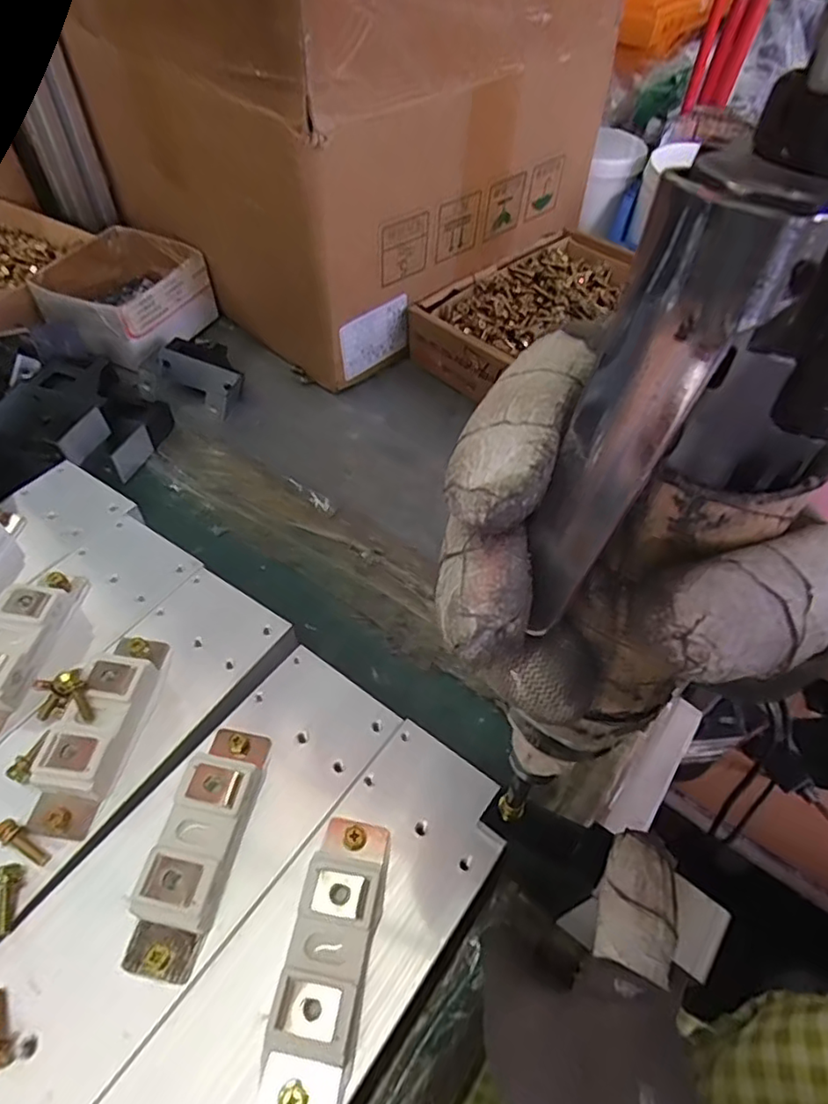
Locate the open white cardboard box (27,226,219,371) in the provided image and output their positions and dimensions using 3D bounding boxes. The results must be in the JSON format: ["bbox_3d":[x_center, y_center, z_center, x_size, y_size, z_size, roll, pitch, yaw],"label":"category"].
[{"bbox_3d":[-0.249,-0.222,0.527,0.120,0.056,0.121,22,54,16],"label":"open white cardboard box"}]

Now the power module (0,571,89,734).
[{"bbox_3d":[-0.190,0.044,0.287,0.030,0.019,0.087,5,52,3],"label":"power module"}]

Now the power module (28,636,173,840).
[{"bbox_3d":[-0.136,0.075,0.264,0.028,0.019,0.088,9,52,6],"label":"power module"}]

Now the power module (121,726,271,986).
[{"bbox_3d":[-0.082,0.111,0.235,0.029,0.018,0.090,10,52,7],"label":"power module"}]

